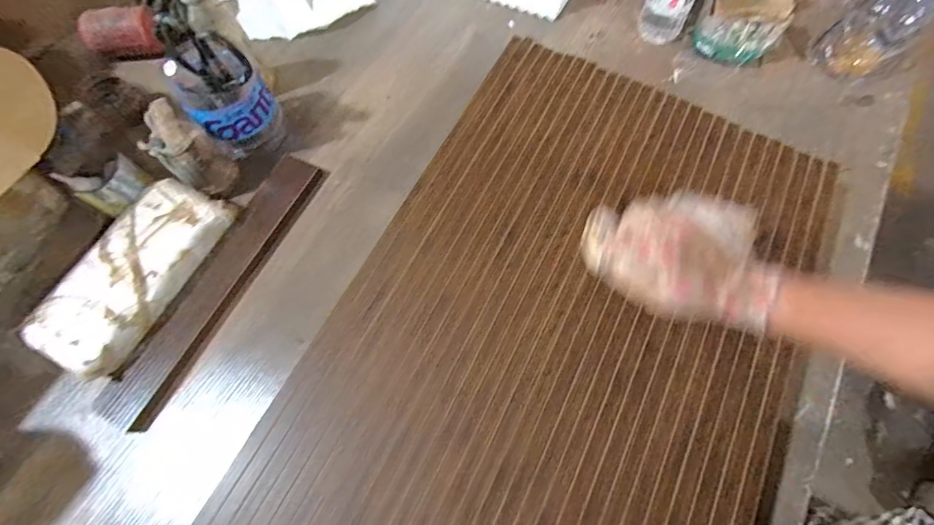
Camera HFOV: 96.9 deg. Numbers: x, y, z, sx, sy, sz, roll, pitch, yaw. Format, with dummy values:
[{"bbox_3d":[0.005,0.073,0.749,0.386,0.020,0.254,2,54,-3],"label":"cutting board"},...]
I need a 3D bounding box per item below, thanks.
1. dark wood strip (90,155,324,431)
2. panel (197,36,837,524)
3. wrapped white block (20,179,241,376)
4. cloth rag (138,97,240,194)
[{"bbox_3d":[-0.301,0.017,0.511,0.077,0.011,0.365,23,69,9],"label":"dark wood strip"},{"bbox_3d":[0.073,0.093,0.401,0.408,0.011,0.724,25,71,13],"label":"panel"},{"bbox_3d":[-0.393,0.010,0.493,0.112,0.051,0.242,24,70,12],"label":"wrapped white block"},{"bbox_3d":[-0.348,-0.137,0.520,0.069,0.104,0.067,39,74,17],"label":"cloth rag"}]

